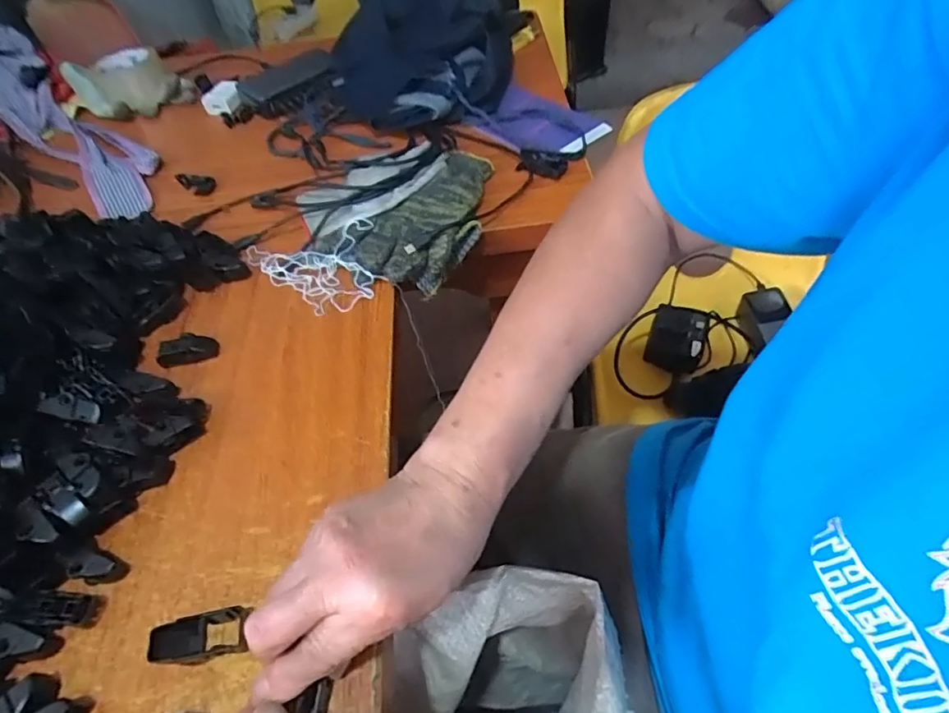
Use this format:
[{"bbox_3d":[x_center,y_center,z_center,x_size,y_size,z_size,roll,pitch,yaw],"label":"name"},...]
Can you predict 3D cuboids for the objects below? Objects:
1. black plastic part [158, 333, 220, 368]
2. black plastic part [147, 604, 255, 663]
[{"bbox_3d":[-0.235,-0.005,0.439,0.045,0.018,0.018,-13,52,-4],"label":"black plastic part"},{"bbox_3d":[-0.156,0.158,0.306,0.046,0.021,0.025,-13,52,-3],"label":"black plastic part"}]

